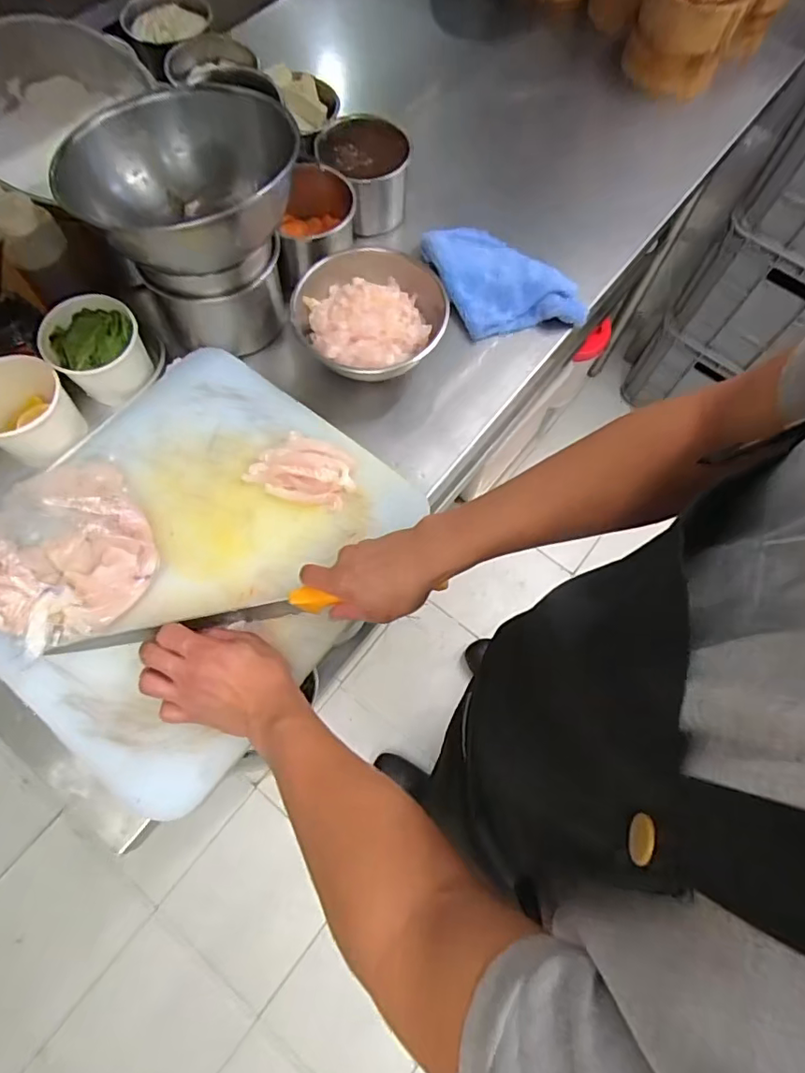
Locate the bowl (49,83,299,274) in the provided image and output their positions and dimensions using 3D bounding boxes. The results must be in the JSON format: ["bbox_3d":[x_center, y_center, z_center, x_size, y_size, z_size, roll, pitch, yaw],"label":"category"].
[{"bbox_3d":[-0.205,-0.338,0.529,0.172,0.088,0.199,11,69,2],"label":"bowl"}]

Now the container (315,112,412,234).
[{"bbox_3d":[-0.050,-0.467,0.709,0.104,0.092,0.103,-11,69,-6],"label":"container"}]

